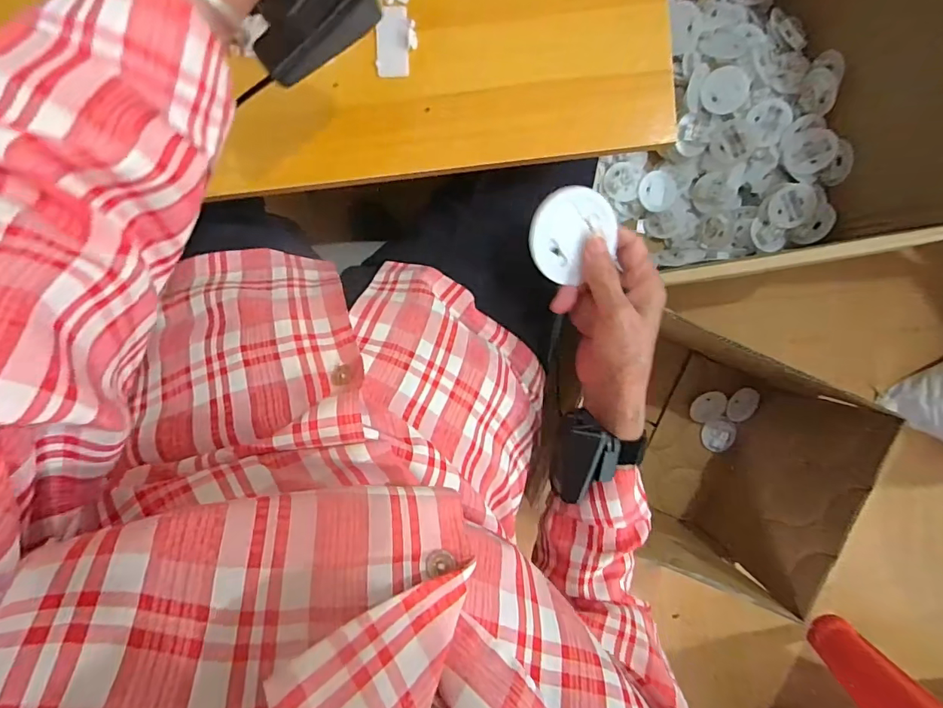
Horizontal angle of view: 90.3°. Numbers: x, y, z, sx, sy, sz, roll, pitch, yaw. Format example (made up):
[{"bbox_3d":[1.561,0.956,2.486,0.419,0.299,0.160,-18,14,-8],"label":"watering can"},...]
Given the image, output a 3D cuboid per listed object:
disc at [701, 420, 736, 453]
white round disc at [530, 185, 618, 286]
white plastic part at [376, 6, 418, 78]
[{"bbox_3d":[0.463,0.153,0.877,0.058,0.006,0.060,2,99,16],"label":"disc"},{"bbox_3d":[0.072,-0.088,0.337,0.065,0.004,0.060,-4,105,-13],"label":"white round disc"},{"bbox_3d":[-0.055,-0.229,0.344,0.029,0.004,0.047,4,97,-1],"label":"white plastic part"}]

